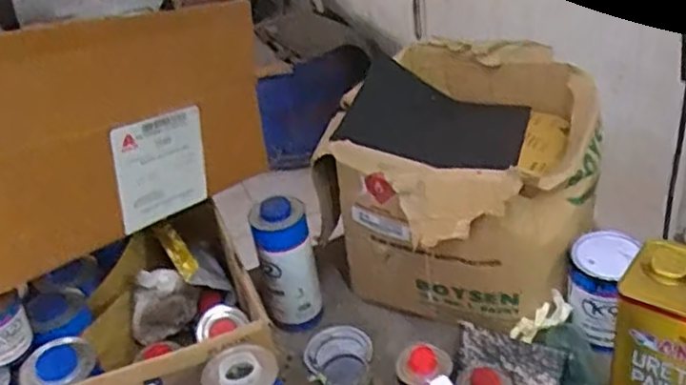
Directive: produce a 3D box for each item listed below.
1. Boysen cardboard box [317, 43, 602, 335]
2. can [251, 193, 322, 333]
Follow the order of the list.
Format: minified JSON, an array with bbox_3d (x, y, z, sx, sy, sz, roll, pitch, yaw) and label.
[{"bbox_3d":[0.182,-0.011,1.090,0.395,0.271,0.412,3,33,18],"label":"Boysen cardboard box"},{"bbox_3d":[-0.089,0.114,1.072,0.089,0.230,0.084,-6,31,4],"label":"can"}]

